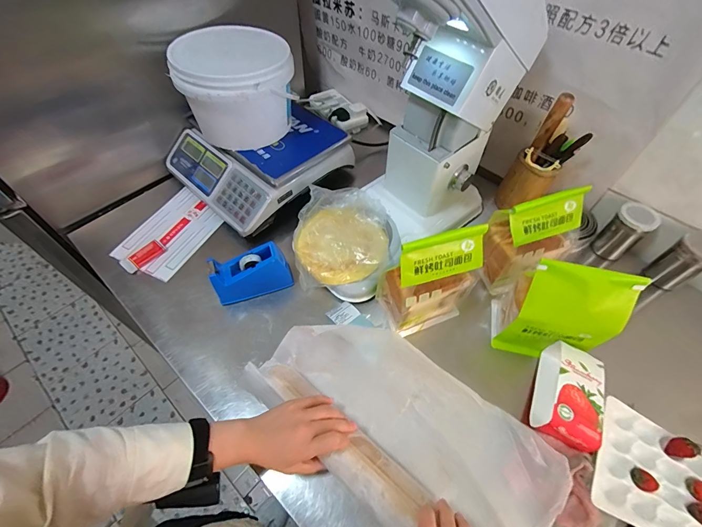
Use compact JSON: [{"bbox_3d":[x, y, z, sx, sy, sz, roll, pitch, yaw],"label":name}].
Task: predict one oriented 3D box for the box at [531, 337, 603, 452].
[{"bbox_3d":[0.329,0.199,0.516,0.077,0.066,0.152,23,57,14],"label":"box"}]

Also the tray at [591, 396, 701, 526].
[{"bbox_3d":[0.451,0.312,0.460,0.239,0.040,0.155,27,58,16],"label":"tray"}]

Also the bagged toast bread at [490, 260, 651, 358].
[{"bbox_3d":[0.332,0.062,0.548,0.146,0.188,0.106,12,55,7],"label":"bagged toast bread"}]

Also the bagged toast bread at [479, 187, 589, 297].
[{"bbox_3d":[0.323,-0.049,0.626,0.140,0.188,0.097,-20,57,-15],"label":"bagged toast bread"}]

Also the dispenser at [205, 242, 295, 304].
[{"bbox_3d":[-0.186,0.019,0.645,0.142,0.087,0.055,-14,56,-11],"label":"dispenser"}]

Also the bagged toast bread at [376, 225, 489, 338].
[{"bbox_3d":[0.131,0.023,0.573,0.142,0.204,0.088,-18,57,-14],"label":"bagged toast bread"}]

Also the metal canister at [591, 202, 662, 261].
[{"bbox_3d":[0.557,-0.063,0.694,0.058,0.114,0.068,-32,61,-22],"label":"metal canister"}]

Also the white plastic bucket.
[{"bbox_3d":[-0.237,-0.364,0.727,0.215,0.175,0.204,1,55,-1],"label":"white plastic bucket"}]

